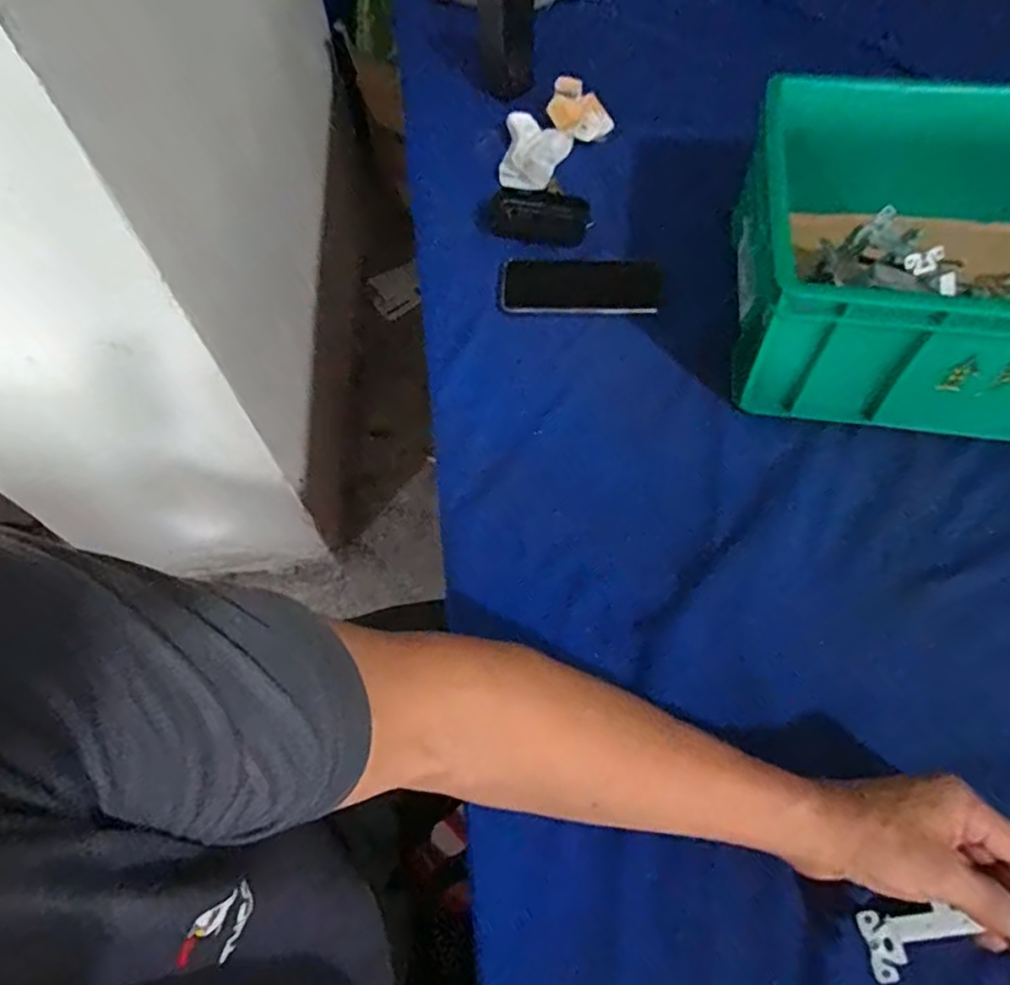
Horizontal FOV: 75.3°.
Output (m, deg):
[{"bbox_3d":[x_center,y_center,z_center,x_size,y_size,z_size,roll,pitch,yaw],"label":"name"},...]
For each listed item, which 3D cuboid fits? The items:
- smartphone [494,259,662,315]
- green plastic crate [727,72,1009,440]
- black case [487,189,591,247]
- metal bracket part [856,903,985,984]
[{"bbox_3d":[0.077,-0.215,0.681,0.165,0.006,0.079,2,60,5],"label":"smartphone"},{"bbox_3d":[0.426,-0.218,0.586,0.400,0.138,0.320,7,60,8],"label":"green plastic crate"},{"bbox_3d":[0.036,-0.303,0.721,0.111,0.021,0.060,8,61,9],"label":"black case"},{"bbox_3d":[0.257,0.251,0.371,0.106,0.034,0.031,-12,59,8],"label":"metal bracket part"}]

